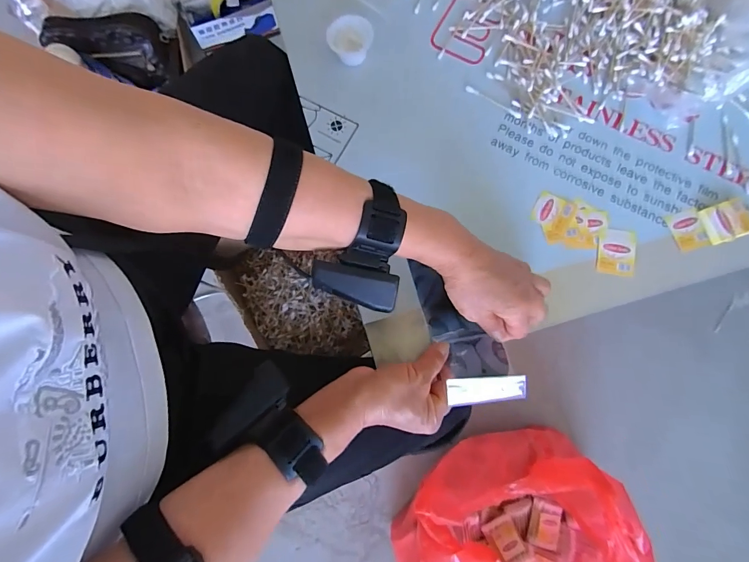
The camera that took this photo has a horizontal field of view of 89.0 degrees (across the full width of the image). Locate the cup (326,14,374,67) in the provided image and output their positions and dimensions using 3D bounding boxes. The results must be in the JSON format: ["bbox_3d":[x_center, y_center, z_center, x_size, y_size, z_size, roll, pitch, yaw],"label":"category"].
[{"bbox_3d":[-0.028,-0.285,0.462,0.054,0.039,0.048,-14,79,-2],"label":"cup"}]

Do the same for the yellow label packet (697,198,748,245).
[{"bbox_3d":[0.388,-0.066,0.418,0.051,0.013,0.041,-17,79,-3],"label":"yellow label packet"}]

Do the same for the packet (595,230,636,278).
[{"bbox_3d":[0.266,-0.032,0.418,0.040,0.004,0.050,10,79,2],"label":"packet"}]

